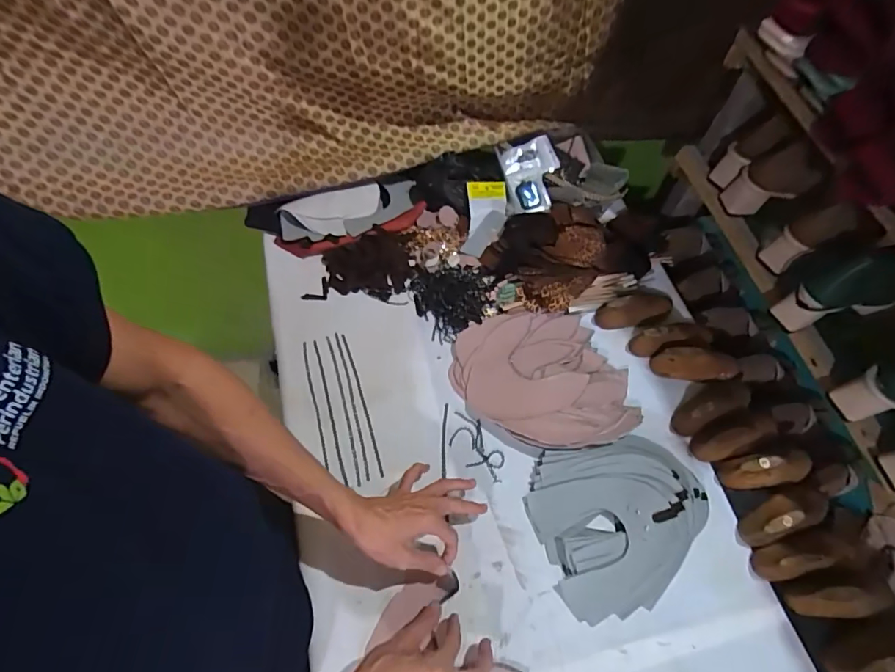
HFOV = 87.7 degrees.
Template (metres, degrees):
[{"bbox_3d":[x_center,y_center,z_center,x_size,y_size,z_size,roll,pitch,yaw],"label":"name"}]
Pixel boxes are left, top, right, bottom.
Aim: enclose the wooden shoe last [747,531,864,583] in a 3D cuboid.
[{"bbox_3d":[0.463,0.278,0.596,0.133,0.048,0.046,-11,62,-9],"label":"wooden shoe last"}]

